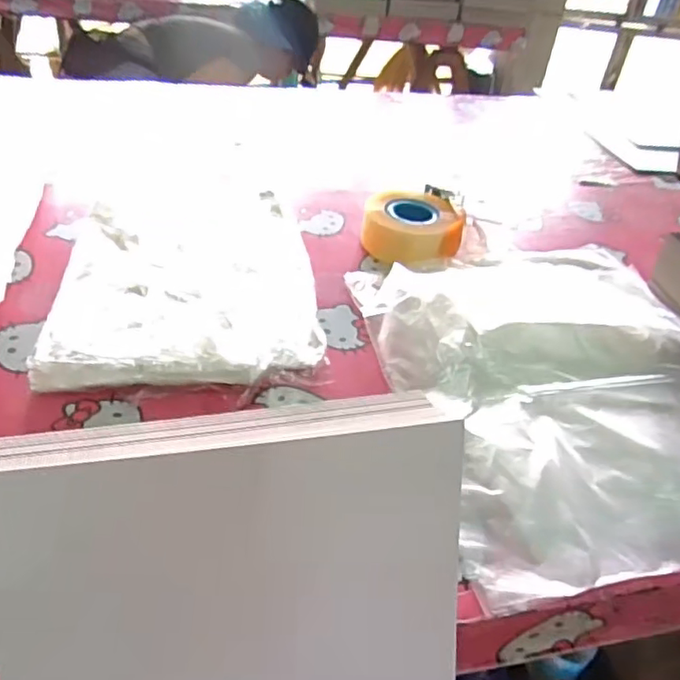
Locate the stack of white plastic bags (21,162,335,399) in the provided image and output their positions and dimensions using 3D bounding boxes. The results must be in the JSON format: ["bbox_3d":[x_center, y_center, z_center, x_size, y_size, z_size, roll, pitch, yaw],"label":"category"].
[{"bbox_3d":[-0.175,-0.095,0.711,0.272,0.045,0.423,-1,39,-10],"label":"stack of white plastic bags"}]

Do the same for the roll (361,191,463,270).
[{"bbox_3d":[0.097,-0.149,0.815,0.128,0.060,0.128,4,39,-4],"label":"roll"}]

